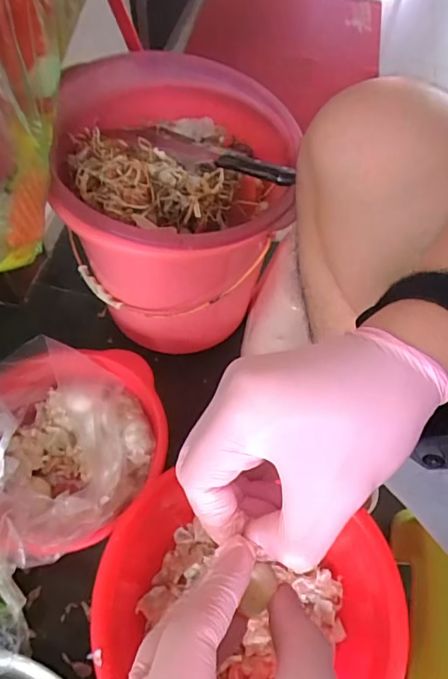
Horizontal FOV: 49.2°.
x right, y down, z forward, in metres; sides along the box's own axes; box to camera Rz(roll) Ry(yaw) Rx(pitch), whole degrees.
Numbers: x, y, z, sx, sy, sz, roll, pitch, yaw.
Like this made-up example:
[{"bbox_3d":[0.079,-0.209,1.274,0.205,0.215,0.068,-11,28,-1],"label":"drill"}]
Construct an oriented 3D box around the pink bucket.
[{"bbox_3d":[-0.059,-0.185,0.738,0.302,0.318,0.343,7,58,0],"label":"pink bucket"}]

